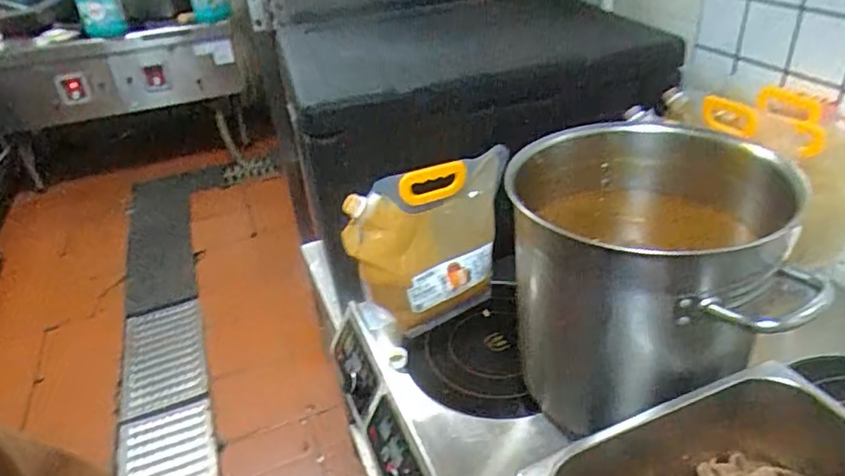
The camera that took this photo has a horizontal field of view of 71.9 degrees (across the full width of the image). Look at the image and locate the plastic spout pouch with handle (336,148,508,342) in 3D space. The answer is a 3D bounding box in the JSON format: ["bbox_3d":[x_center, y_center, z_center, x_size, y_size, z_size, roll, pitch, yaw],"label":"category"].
[{"bbox_3d":[0.016,0.017,0.898,0.258,0.261,0.079,-15,35,-14],"label":"plastic spout pouch with handle"}]

